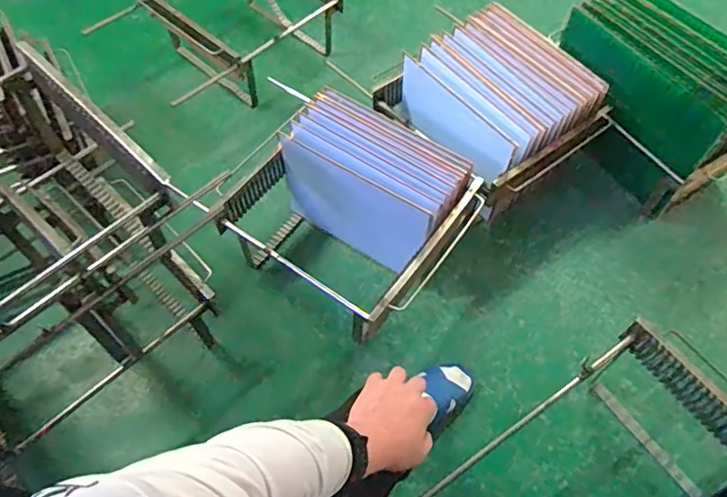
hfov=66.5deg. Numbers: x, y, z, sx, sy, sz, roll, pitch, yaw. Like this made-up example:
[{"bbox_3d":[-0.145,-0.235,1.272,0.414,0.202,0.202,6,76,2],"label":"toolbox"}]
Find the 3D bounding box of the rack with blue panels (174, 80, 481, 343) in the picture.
[{"bbox_3d":[-0.033,-0.065,1.286,0.482,0.308,0.419,30,62,16],"label":"rack with blue panels"}]

